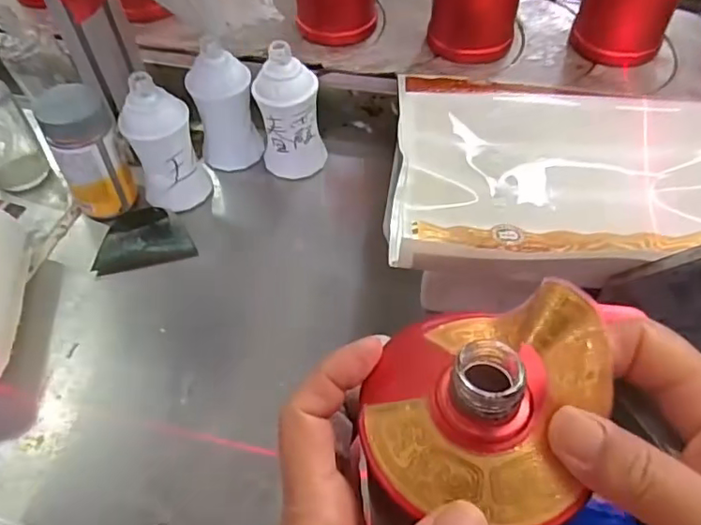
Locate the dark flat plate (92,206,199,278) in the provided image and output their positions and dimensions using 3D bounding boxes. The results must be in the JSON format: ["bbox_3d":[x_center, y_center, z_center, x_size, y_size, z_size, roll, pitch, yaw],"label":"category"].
[{"bbox_3d":[-0.178,-0.021,0.489,0.080,0.017,0.052,-13,53,-7],"label":"dark flat plate"}]

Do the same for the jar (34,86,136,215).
[{"bbox_3d":[-0.218,-0.092,0.479,0.055,0.103,0.048,-27,56,-17],"label":"jar"}]

